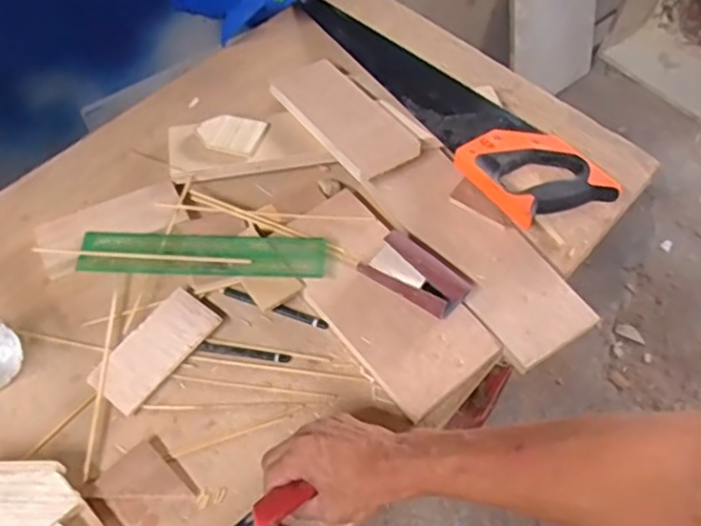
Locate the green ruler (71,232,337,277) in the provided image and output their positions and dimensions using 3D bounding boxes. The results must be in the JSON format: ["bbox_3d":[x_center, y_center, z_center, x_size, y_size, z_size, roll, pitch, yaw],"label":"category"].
[{"bbox_3d":[-0.150,-0.007,0.672,0.249,0.011,0.046,2,61,0],"label":"green ruler"}]

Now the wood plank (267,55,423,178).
[{"bbox_3d":[-0.008,-0.174,0.764,0.090,0.016,0.197,-30,58,-21],"label":"wood plank"}]

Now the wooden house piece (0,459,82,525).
[{"bbox_3d":[-0.277,0.191,0.551,0.093,0.034,0.063,40,64,22],"label":"wooden house piece"}]

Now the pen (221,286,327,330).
[{"bbox_3d":[-0.076,0.045,0.668,0.113,0.010,0.012,17,58,9],"label":"pen"}]

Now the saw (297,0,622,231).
[{"bbox_3d":[0.098,-0.216,0.802,0.116,0.048,0.502,-30,63,-20],"label":"saw"}]

